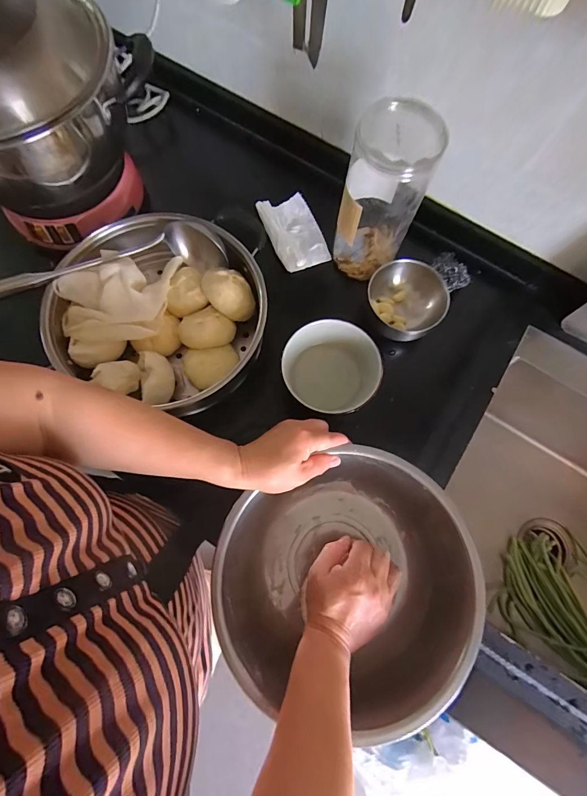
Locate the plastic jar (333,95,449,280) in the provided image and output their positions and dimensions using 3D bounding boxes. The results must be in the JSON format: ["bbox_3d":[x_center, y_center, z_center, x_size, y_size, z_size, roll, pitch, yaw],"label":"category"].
[{"bbox_3d":[0.112,-0.255,0.463,0.091,0.202,0.087,1,74,-2],"label":"plastic jar"}]

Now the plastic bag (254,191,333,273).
[{"bbox_3d":[0.000,-0.266,0.567,0.080,0.031,0.123,-20,76,-8],"label":"plastic bag"}]

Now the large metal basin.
[{"bbox_3d":[0.064,0.194,0.407,0.245,0.114,0.251,1,74,-2],"label":"large metal basin"}]

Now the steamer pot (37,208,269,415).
[{"bbox_3d":[-0.171,-0.127,0.487,0.278,0.097,0.271,1,74,-2],"label":"steamer pot"}]

